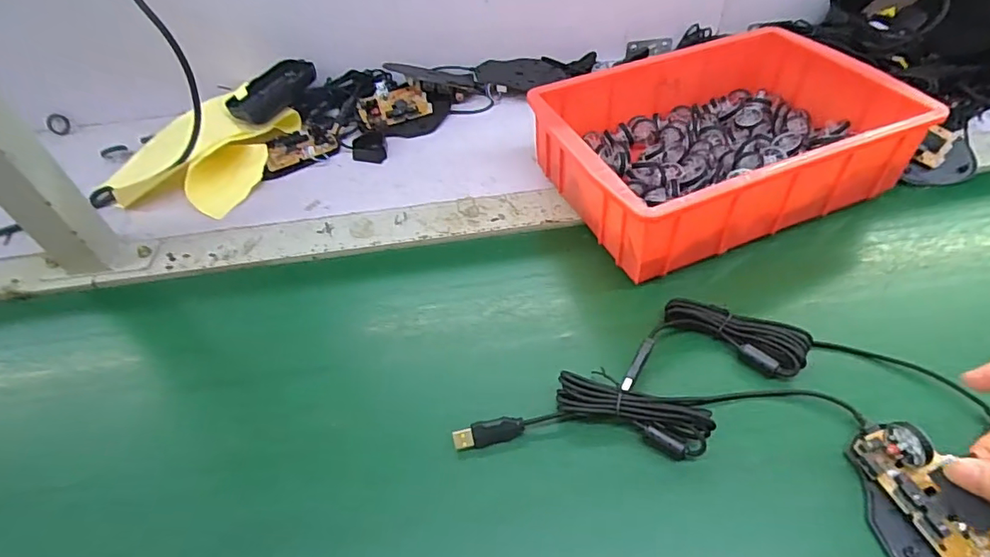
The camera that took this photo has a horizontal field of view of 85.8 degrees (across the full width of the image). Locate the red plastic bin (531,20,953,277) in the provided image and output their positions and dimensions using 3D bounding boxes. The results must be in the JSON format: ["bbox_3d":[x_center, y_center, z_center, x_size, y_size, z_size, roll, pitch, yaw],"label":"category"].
[{"bbox_3d":[0.195,-0.125,0.488,0.285,0.082,0.198,-19,50,-12],"label":"red plastic bin"}]

